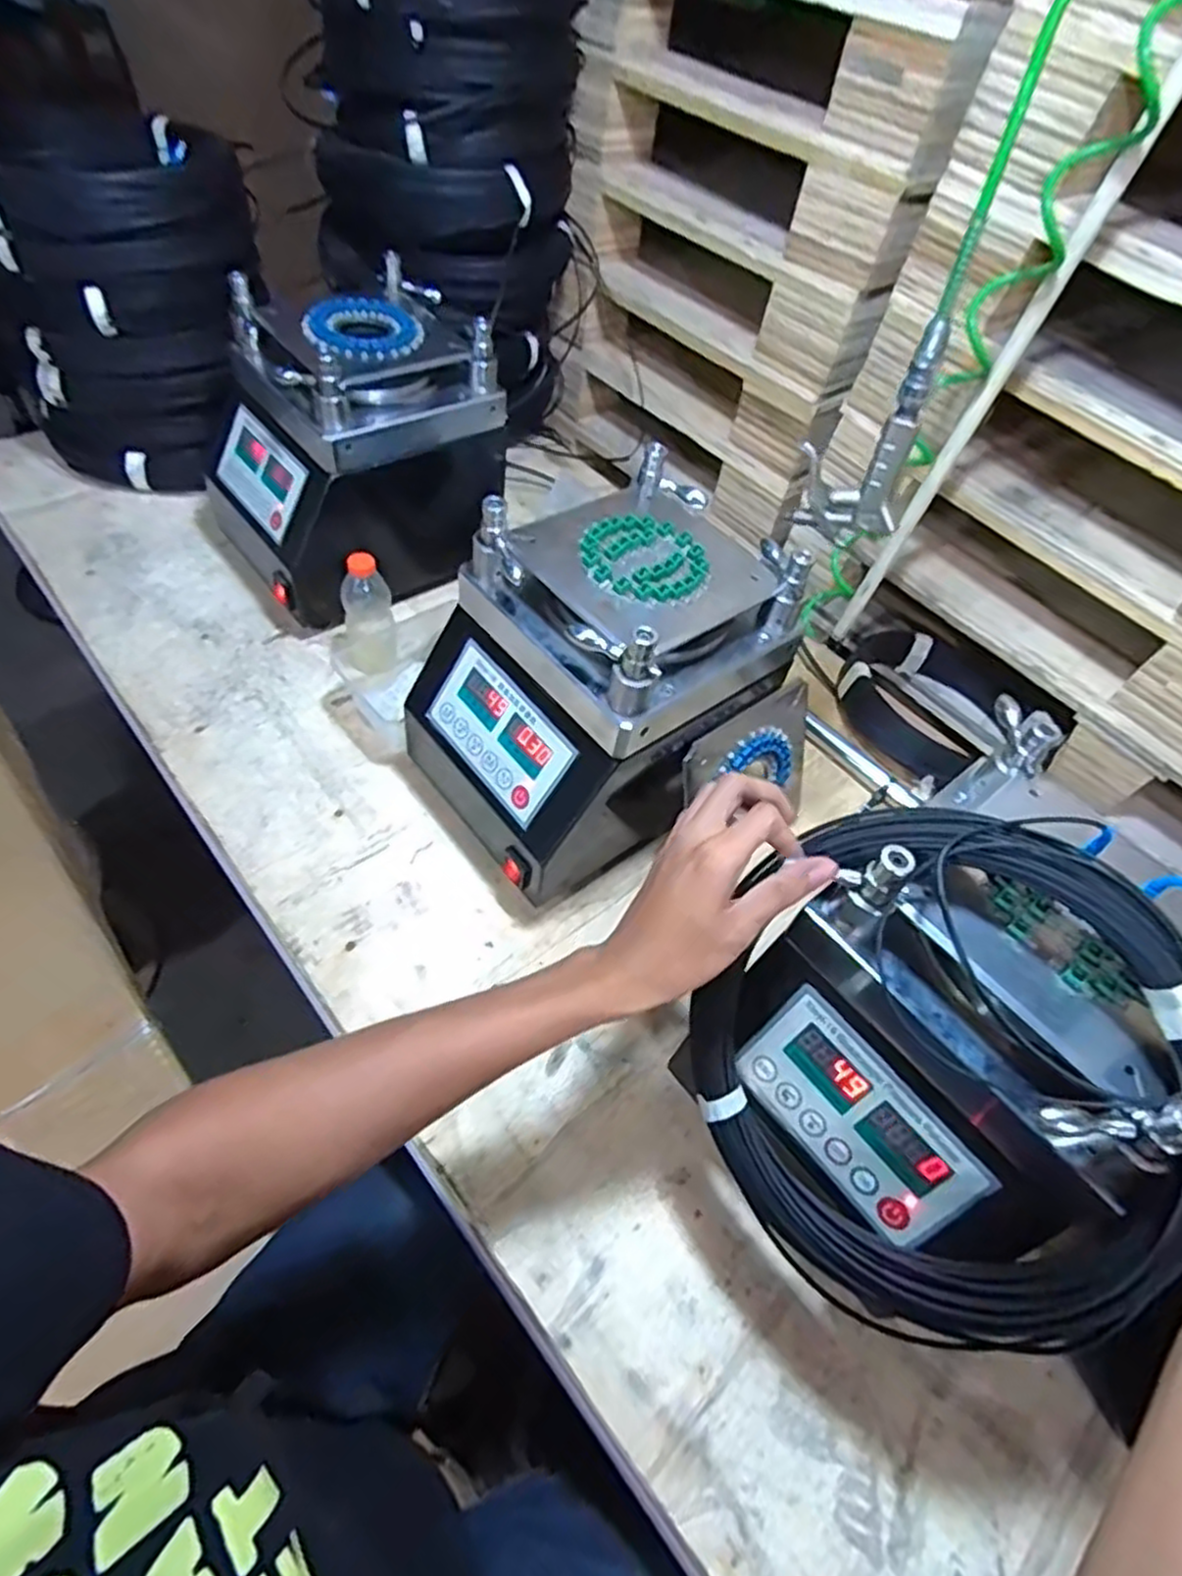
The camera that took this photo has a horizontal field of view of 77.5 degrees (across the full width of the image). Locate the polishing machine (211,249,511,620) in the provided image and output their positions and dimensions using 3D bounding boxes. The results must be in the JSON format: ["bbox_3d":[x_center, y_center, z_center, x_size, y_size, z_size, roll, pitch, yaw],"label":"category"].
[{"bbox_3d":[-0.265,-0.381,0.862,0.307,0.278,0.217,-35,66,-29],"label":"polishing machine"}]

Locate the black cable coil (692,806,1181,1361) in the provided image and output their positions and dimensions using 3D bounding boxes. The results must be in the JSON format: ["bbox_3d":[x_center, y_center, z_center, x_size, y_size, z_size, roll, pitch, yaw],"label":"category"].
[{"bbox_3d":[0.196,0.169,0.426,0.262,0.298,0.045,43,21,28],"label":"black cable coil"}]

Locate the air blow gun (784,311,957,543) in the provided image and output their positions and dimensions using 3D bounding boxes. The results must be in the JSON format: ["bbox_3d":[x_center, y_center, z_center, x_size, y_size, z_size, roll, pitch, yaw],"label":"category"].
[{"bbox_3d":[0.221,-0.275,0.585,0.085,0.166,0.034,26,55,10],"label":"air blow gun"}]

